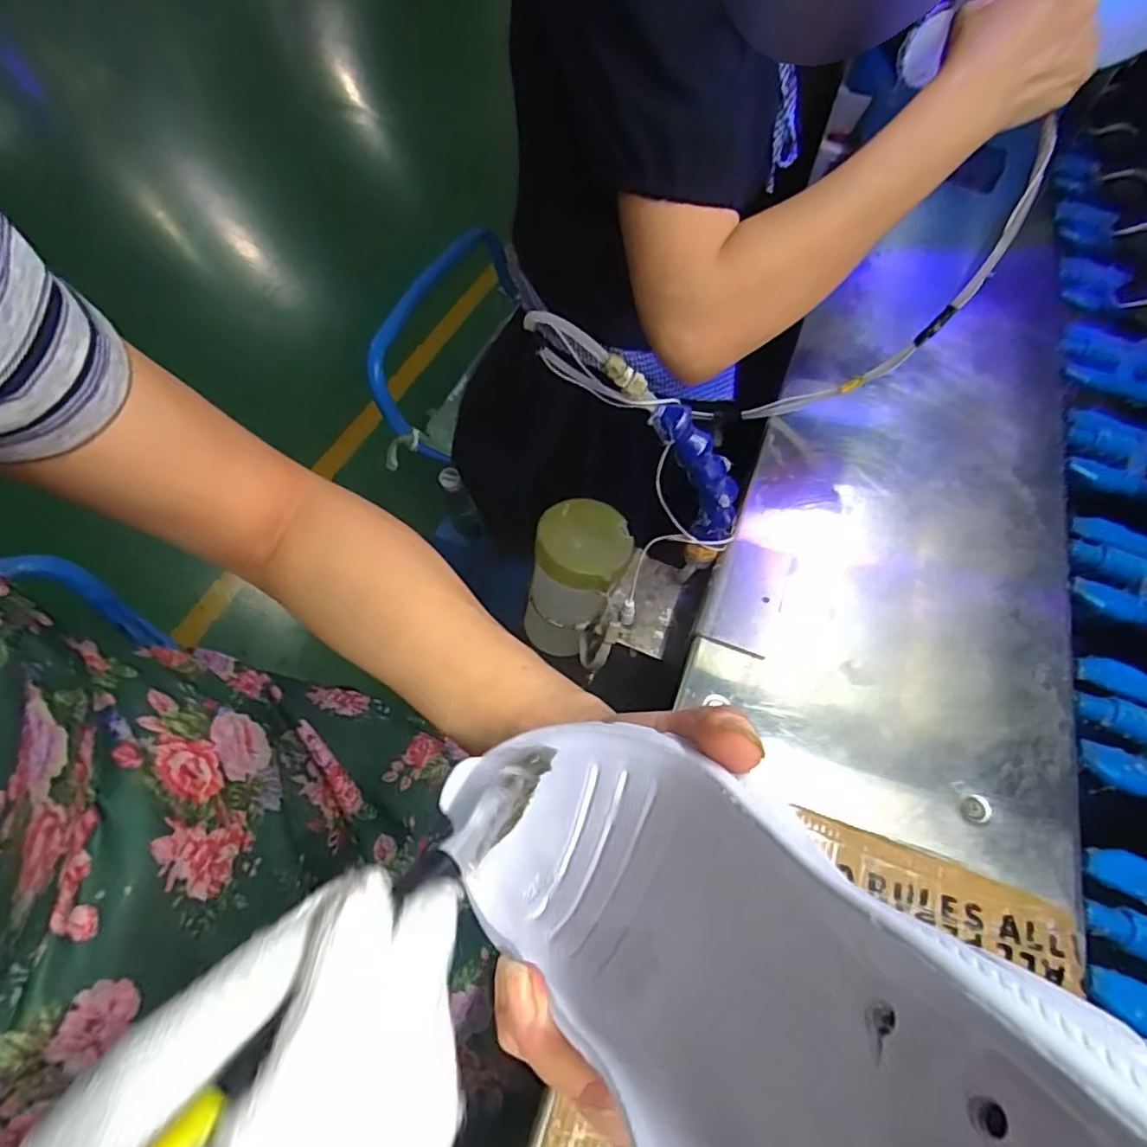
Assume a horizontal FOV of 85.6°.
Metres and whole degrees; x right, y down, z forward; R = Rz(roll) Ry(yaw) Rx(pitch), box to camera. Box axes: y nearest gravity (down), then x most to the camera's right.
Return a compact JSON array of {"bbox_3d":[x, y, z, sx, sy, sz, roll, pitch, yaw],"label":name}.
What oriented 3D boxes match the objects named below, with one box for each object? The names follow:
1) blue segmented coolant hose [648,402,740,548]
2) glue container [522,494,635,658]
[{"bbox_3d":[0.080,-0.059,0.394,0.033,0.111,0.022,4,53,34],"label":"blue segmented coolant hose"},{"bbox_3d":[0.004,0.000,0.495,0.076,0.097,0.084,9,57,3],"label":"glue container"}]

